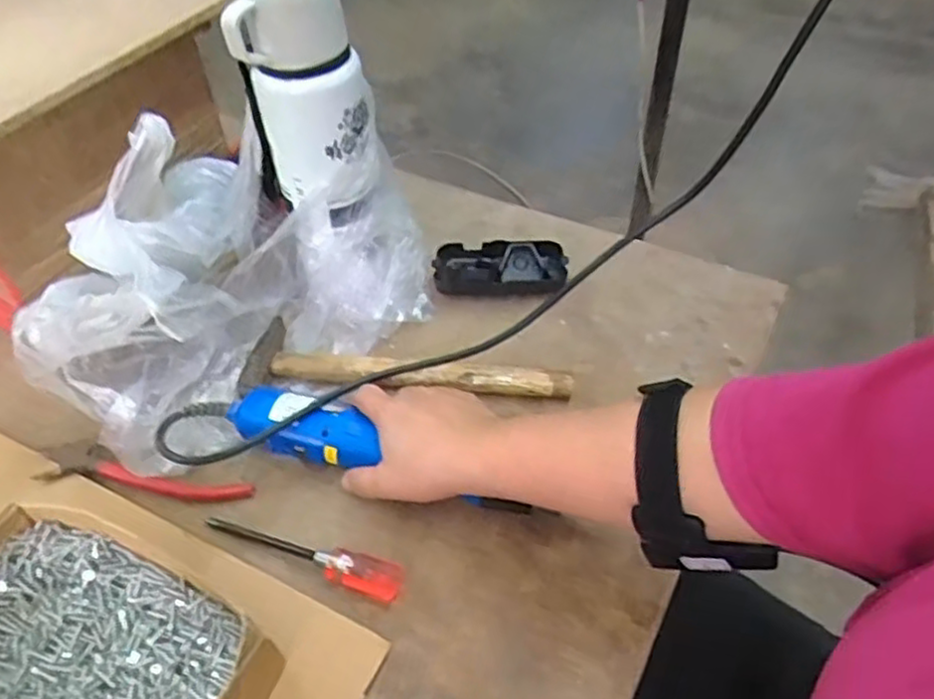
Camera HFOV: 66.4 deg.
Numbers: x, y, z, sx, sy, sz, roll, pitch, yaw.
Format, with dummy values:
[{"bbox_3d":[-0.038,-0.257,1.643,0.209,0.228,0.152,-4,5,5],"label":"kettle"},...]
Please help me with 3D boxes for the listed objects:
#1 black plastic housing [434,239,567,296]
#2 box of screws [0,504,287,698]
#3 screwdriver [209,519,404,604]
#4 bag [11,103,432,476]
[{"bbox_3d":[0.029,-0.072,0.604,0.108,0.020,0.050,3,47,2],"label":"black plastic housing"},{"bbox_3d":[-0.193,0.163,0.376,0.187,0.057,0.103,18,49,15],"label":"box of screws"},{"bbox_3d":[-0.103,0.120,0.444,0.136,0.025,0.023,19,50,16],"label":"screwdriver"},{"bbox_3d":[-0.177,-0.062,0.531,0.171,0.150,0.281,36,56,28],"label":"bag"}]

